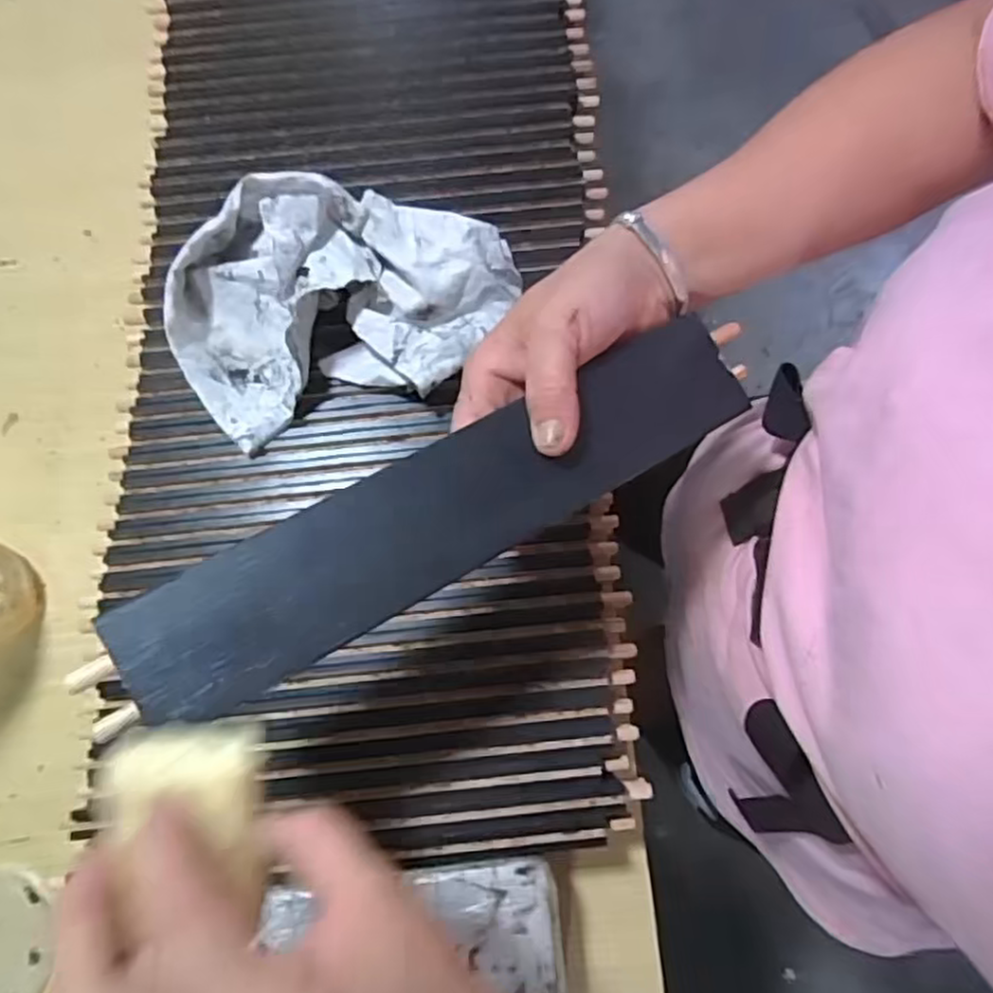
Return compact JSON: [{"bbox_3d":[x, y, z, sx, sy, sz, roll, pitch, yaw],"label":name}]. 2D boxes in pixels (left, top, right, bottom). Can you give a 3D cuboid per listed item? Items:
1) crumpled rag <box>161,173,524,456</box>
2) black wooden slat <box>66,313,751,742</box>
[{"bbox_3d":[-0.094,-0.125,0.432,0.202,0.063,0.146,-14,76,-3],"label":"crumpled rag"},{"bbox_3d":[-0.016,0.003,0.298,0.293,0.009,0.055,-28,78,-16],"label":"black wooden slat"}]

